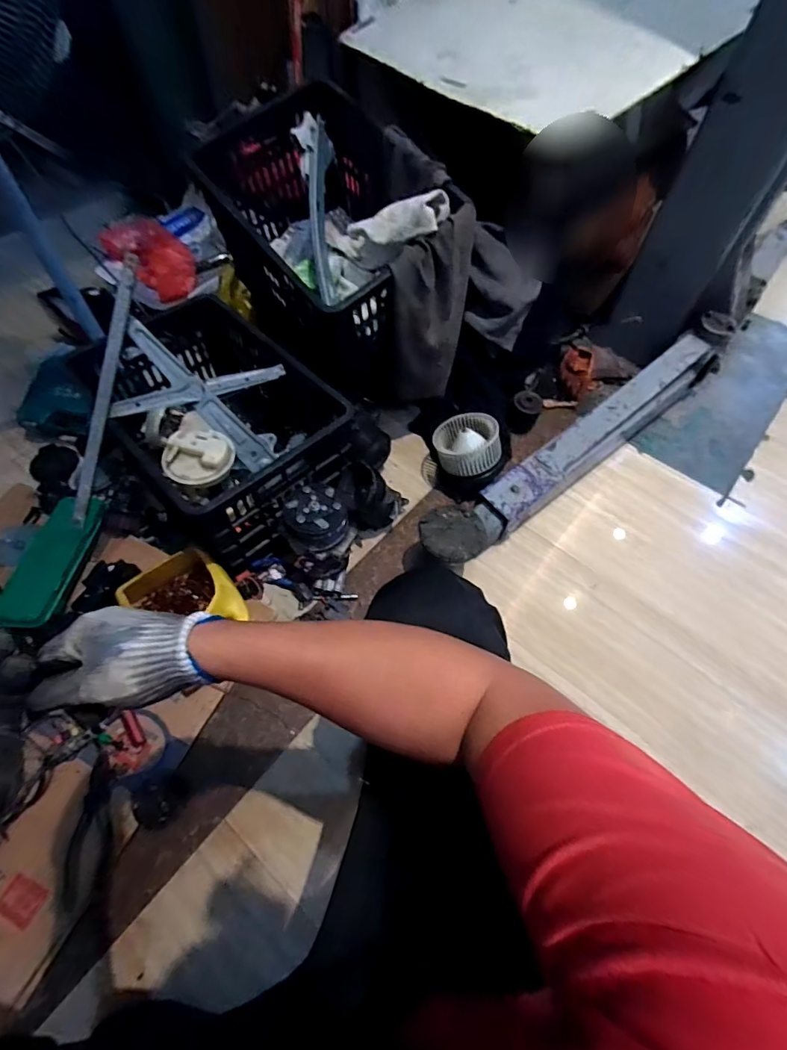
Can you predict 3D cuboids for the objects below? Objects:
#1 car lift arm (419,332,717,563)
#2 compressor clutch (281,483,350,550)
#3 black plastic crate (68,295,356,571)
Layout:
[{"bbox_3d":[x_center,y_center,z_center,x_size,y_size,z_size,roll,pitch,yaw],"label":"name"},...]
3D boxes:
[{"bbox_3d":[0.420,-0.179,1.076,0.923,0.162,0.115,-35,66,-21],"label":"car lift arm"},{"bbox_3d":[-0.140,-0.015,0.847,0.107,0.067,0.108,1,59,-2],"label":"compressor clutch"},{"bbox_3d":[-0.366,-0.214,0.968,0.360,0.283,0.520,-39,70,-24],"label":"black plastic crate"}]

